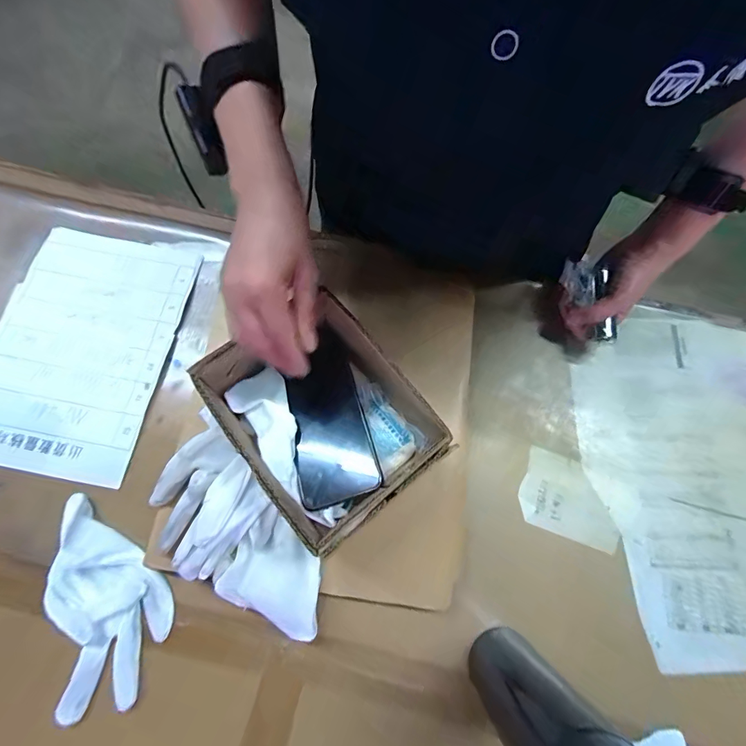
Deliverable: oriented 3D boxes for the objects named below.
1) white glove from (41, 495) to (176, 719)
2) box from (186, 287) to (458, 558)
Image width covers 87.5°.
[{"bbox_3d":[-0.265,0.217,0.381,0.107,0.030,0.194,-16,72,-7],"label":"white glove"},{"bbox_3d":[-0.040,0.039,0.375,0.161,0.084,0.190,-36,77,-12],"label":"box"}]

